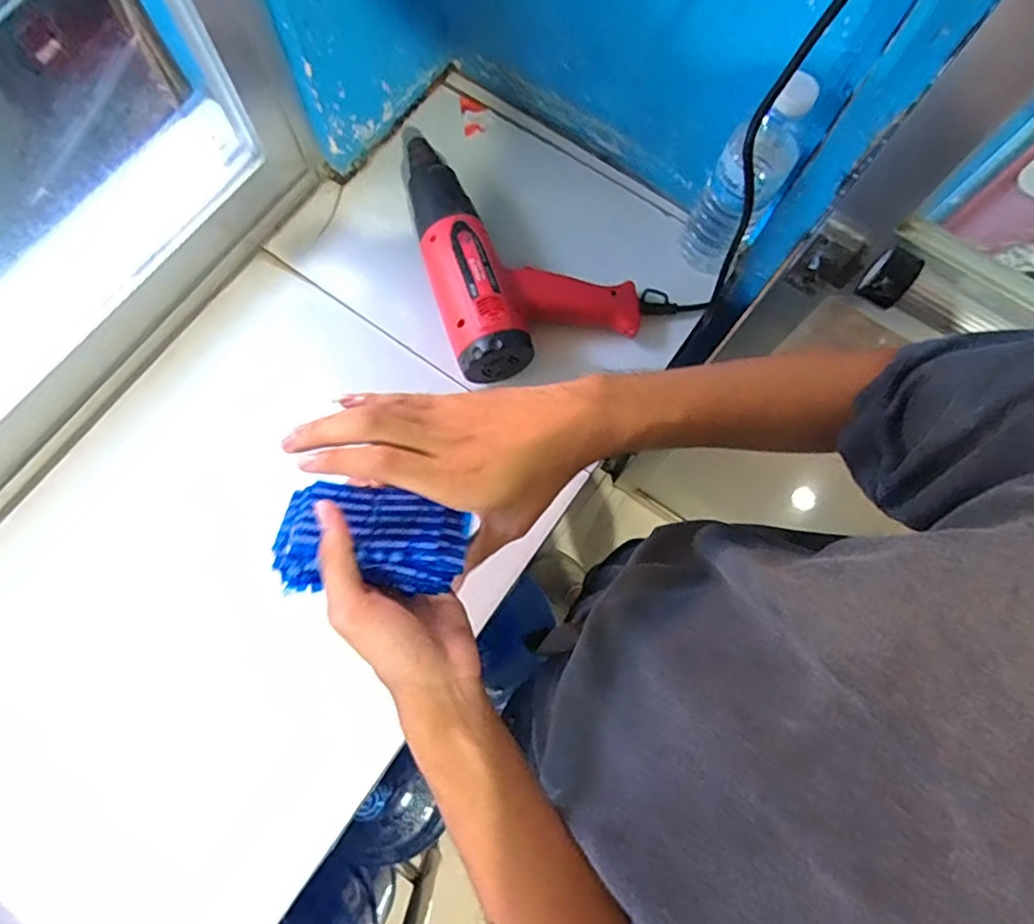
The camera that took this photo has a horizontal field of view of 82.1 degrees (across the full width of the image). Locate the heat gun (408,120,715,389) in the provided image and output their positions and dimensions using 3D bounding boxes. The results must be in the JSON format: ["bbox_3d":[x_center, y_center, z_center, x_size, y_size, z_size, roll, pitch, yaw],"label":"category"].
[{"bbox_3d":[0.009,-0.240,0.608,0.237,0.080,0.284,-23,77,-7],"label":"heat gun"}]

